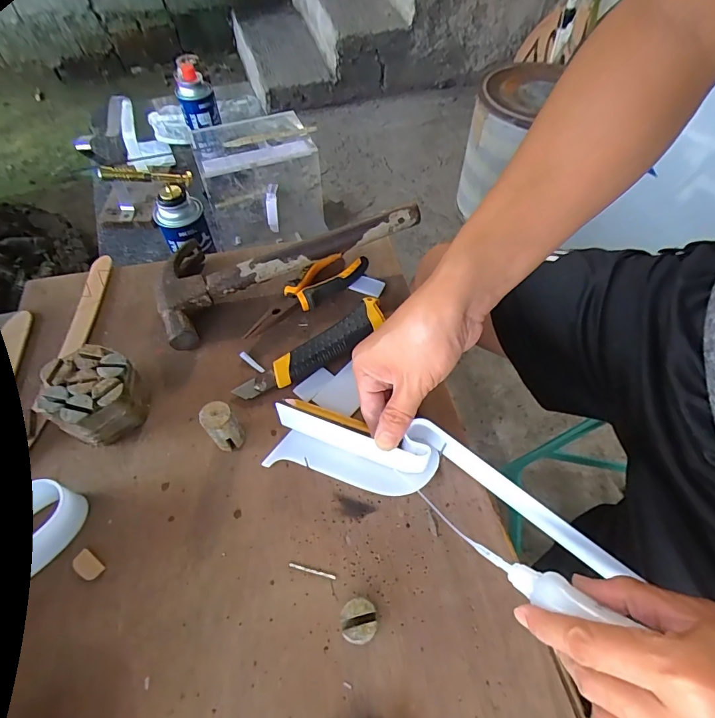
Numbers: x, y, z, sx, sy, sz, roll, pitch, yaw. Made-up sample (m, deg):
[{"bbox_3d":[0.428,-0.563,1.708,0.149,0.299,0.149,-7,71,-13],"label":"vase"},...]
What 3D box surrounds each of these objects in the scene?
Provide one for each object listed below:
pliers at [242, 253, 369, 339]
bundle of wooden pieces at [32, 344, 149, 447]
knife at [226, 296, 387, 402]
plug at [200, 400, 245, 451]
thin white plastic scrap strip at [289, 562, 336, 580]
[{"bbox_3d":[-0.056,-0.070,0.459,0.048,0.021,0.149,37,62,20],"label":"pliers"},{"bbox_3d":[-0.229,0.033,0.376,0.070,0.052,0.070,1,56,-2],"label":"bundle of wooden pieces"},{"bbox_3d":[-0.041,-0.006,0.420,0.161,0.019,0.034,-32,63,-22],"label":"knife"},{"bbox_3d":[-0.113,0.058,0.359,0.024,0.053,0.024,0,59,0],"label":"plug"},{"bbox_3d":[-0.035,0.160,0.324,0.036,0.004,0.004,13,56,6],"label":"thin white plastic scrap strip"}]

